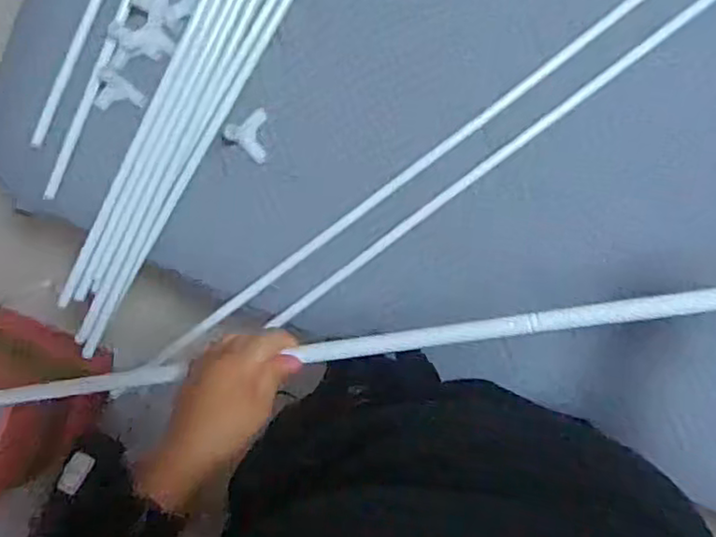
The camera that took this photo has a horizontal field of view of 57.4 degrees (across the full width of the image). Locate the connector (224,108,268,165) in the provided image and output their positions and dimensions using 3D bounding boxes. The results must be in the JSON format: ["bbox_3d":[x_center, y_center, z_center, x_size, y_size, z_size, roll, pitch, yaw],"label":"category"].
[{"bbox_3d":[-0.146,-0.175,0.857,0.049,0.043,0.072,3,94,5],"label":"connector"}]

